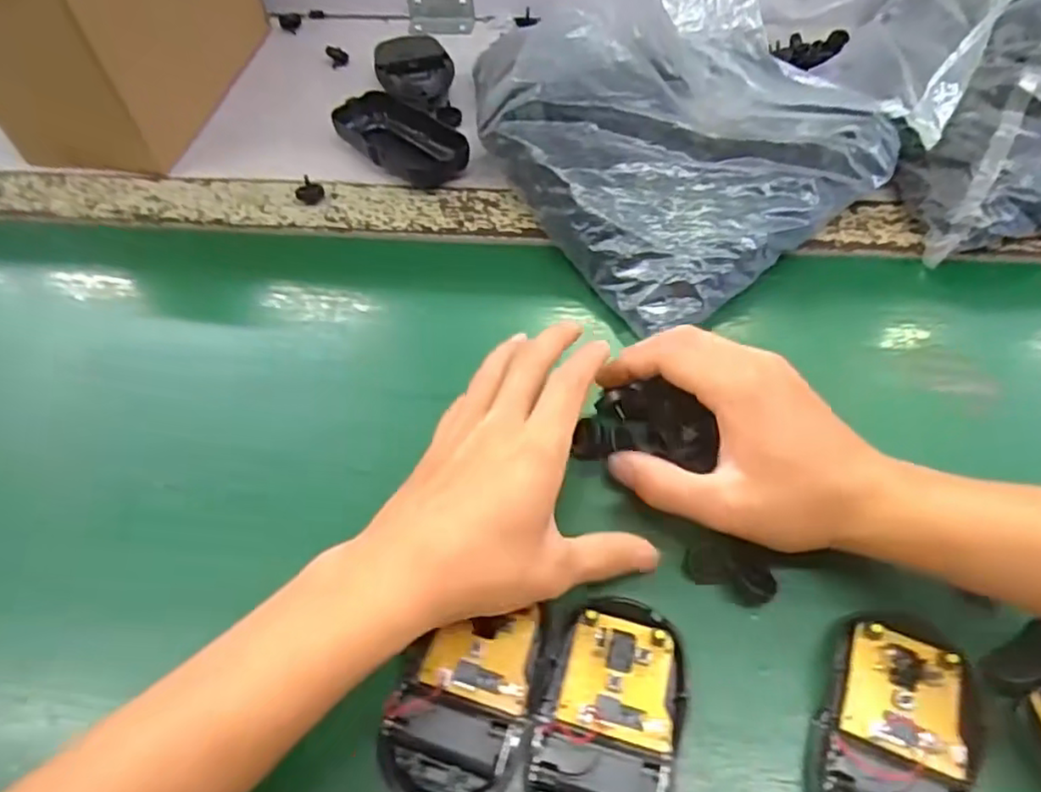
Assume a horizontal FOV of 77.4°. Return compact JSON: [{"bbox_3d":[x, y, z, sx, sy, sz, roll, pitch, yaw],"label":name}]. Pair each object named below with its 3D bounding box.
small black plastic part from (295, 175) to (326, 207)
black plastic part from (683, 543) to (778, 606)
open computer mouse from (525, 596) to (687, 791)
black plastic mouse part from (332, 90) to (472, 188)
[{"bbox_3d":[-0.146,-0.142,0.454,0.016,0.014,0.017,-1,56,2],"label":"small black plastic part"},{"bbox_3d":[0.095,0.082,0.298,0.040,0.015,0.016,20,58,16],"label":"black plastic part"},{"bbox_3d":[0.036,0.133,0.265,0.056,0.014,0.096,14,58,12],"label":"open computer mouse"},{"bbox_3d":[-0.088,-0.188,0.478,0.107,0.024,0.060,37,65,25],"label":"black plastic mouse part"}]

